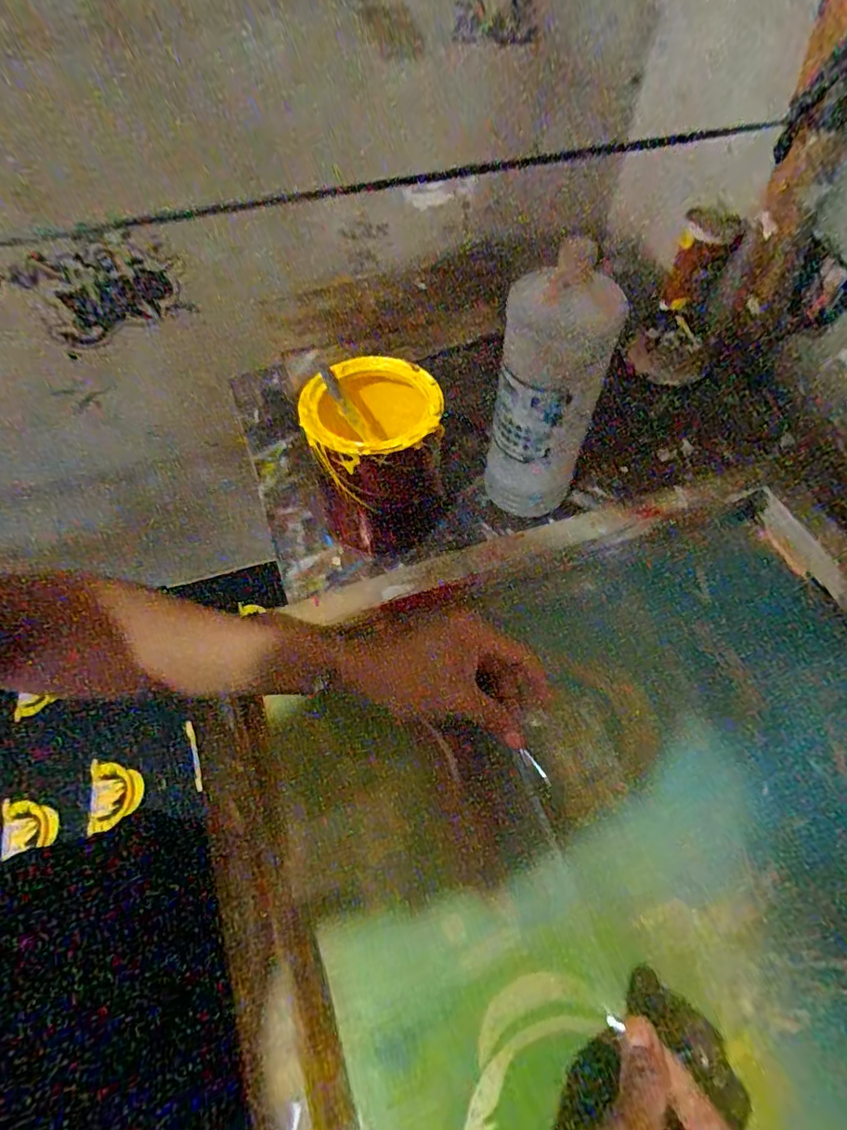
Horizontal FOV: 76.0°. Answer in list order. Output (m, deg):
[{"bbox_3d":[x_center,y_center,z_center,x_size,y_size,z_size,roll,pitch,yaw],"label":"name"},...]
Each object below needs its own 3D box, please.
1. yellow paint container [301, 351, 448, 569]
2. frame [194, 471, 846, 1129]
[{"bbox_3d":[-0.039,-0.094,0.481,0.109,0.137,0.107,-10,58,-5],"label":"yellow paint container"},{"bbox_3d":[0.148,0.165,0.367,0.550,0.057,0.449,-18,59,-8],"label":"frame"}]

